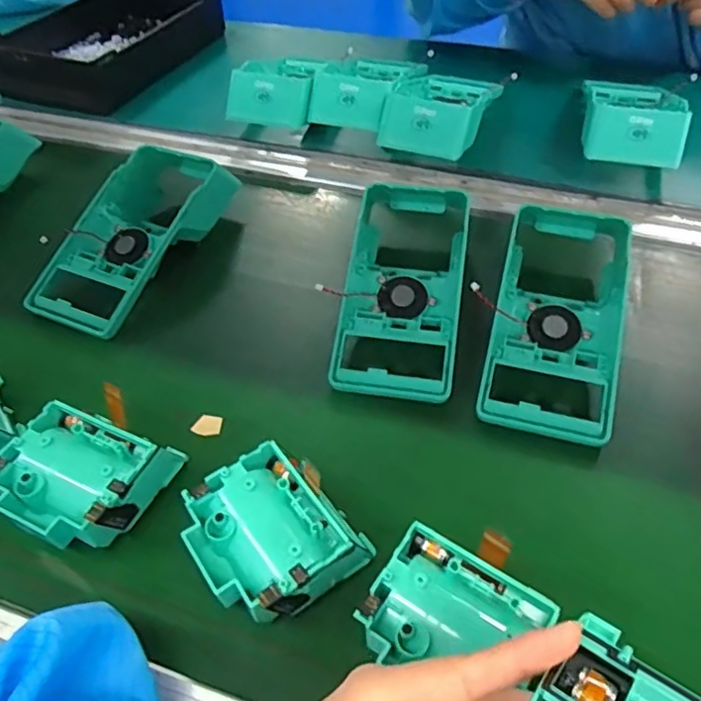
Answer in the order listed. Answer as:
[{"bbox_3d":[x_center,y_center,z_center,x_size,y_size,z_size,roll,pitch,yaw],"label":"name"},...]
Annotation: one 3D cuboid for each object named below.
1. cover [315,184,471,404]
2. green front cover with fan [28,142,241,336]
[{"bbox_3d":[0.036,-0.055,0.432,0.091,0.050,0.193,7,49,8],"label":"cover"},{"bbox_3d":[-0.171,-0.098,0.474,0.087,0.050,0.185,20,52,19],"label":"green front cover with fan"}]

